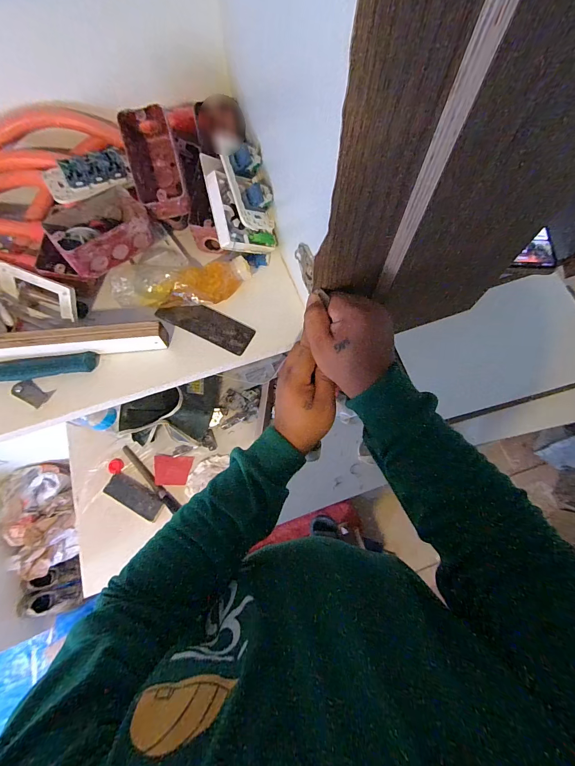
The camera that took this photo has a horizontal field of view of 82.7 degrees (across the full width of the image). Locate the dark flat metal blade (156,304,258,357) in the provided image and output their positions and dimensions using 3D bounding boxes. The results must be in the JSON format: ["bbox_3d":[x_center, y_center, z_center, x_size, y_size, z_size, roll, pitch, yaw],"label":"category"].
[{"bbox_3d":[-0.107,-0.079,0.430,0.129,0.010,0.040,25,72,10],"label":"dark flat metal blade"}]

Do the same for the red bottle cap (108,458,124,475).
[{"bbox_3d":[-0.510,0.248,0.973,0.040,0.011,0.043,0,69,1],"label":"red bottle cap"}]

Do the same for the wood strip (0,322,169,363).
[{"bbox_3d":[-0.306,-0.046,0.389,0.307,0.029,0.036,-4,69,-1],"label":"wood strip"}]

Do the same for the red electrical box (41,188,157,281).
[{"bbox_3d":[-0.221,-0.182,0.393,0.103,0.058,0.062,-41,74,-14],"label":"red electrical box"}]

